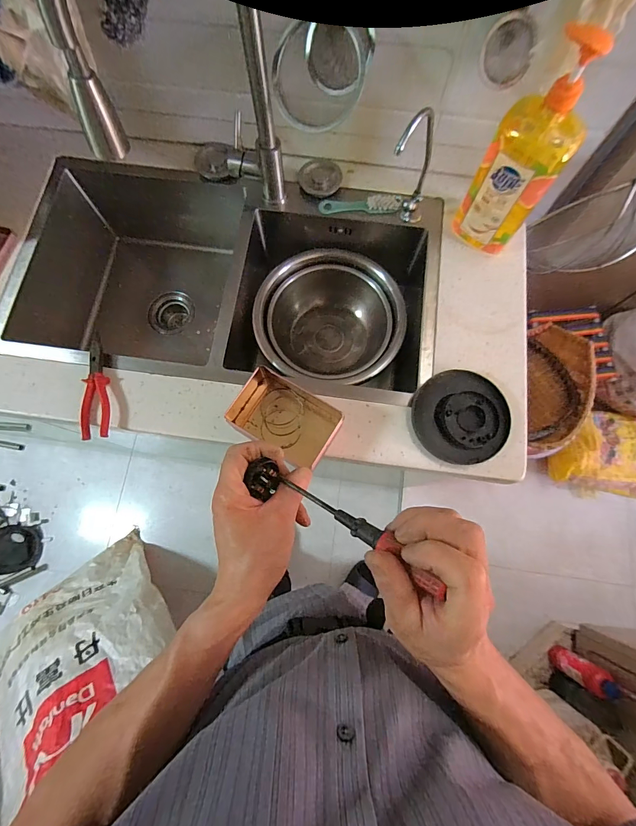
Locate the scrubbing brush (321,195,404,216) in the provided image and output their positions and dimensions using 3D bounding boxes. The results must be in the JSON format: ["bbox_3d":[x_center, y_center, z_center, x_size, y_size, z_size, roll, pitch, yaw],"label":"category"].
[{"bbox_3d":[0.081,-0.398,0.692,0.152,0.033,0.024,4,76,1],"label":"scrubbing brush"}]

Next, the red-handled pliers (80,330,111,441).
[{"bbox_3d":[-0.362,-0.048,0.601,0.051,0.023,0.182,-4,76,-1],"label":"red-handled pliers"}]

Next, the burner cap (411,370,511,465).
[{"bbox_3d":[0.230,0.006,0.586,0.146,0.027,0.140,8,76,2],"label":"burner cap"}]

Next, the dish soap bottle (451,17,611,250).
[{"bbox_3d":[0.304,-0.364,0.562,0.110,0.255,0.066,36,79,8],"label":"dish soap bottle"}]

